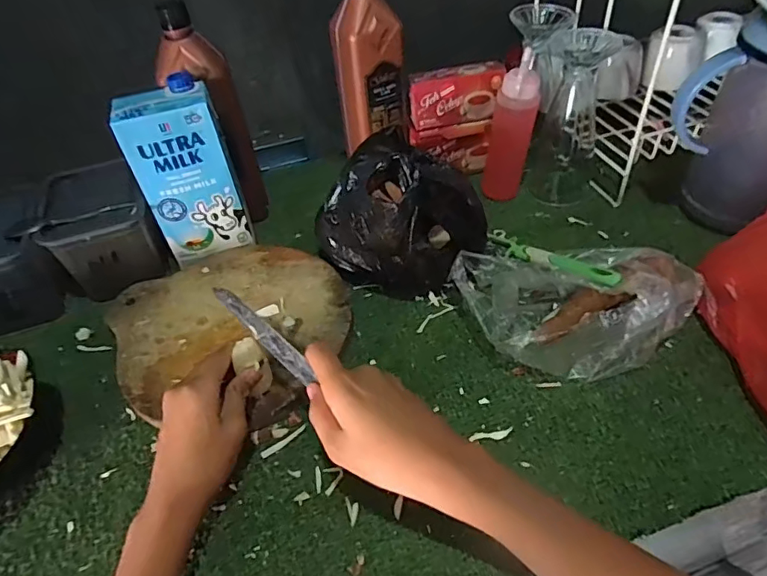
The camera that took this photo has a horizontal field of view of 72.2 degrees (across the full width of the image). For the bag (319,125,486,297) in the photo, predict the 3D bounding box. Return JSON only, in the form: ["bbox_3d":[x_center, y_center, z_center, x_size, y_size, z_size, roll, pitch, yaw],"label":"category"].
[{"bbox_3d":[0.014,-0.070,0.546,0.166,0.156,0.093,15,49,20],"label":"bag"}]

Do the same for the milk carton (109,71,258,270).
[{"bbox_3d":[-0.216,-0.124,0.586,0.098,0.186,0.055,-17,46,-11],"label":"milk carton"}]

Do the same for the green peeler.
[{"bbox_3d":[0.175,-0.035,0.571,0.034,0.009,0.173,-31,35,-23],"label":"green peeler"}]

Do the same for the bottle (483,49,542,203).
[{"bbox_3d":[0.159,-0.193,0.649,0.056,0.179,0.060,6,46,12],"label":"bottle"}]

